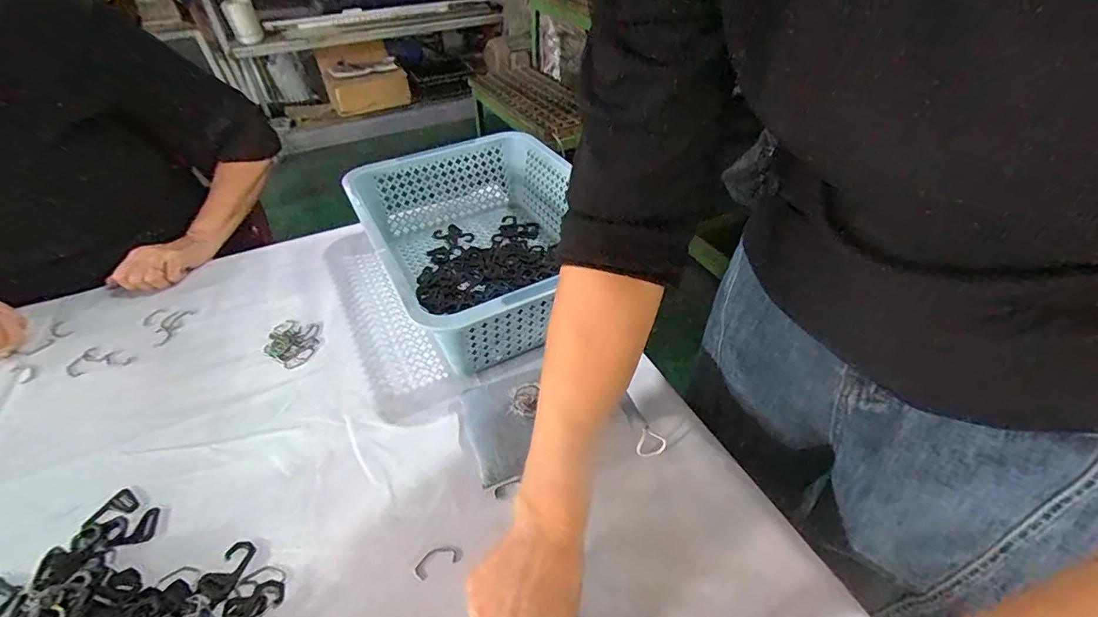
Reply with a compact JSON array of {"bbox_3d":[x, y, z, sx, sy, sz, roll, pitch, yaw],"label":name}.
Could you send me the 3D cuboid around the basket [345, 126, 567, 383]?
[{"bbox_3d":[-0.076,-0.093,0.636,0.284,0.122,0.385,-22,47,-20],"label":"basket"}]

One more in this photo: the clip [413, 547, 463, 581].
[{"bbox_3d":[-0.092,0.207,0.390,0.039,0.004,0.020,-21,46,-19],"label":"clip"}]

